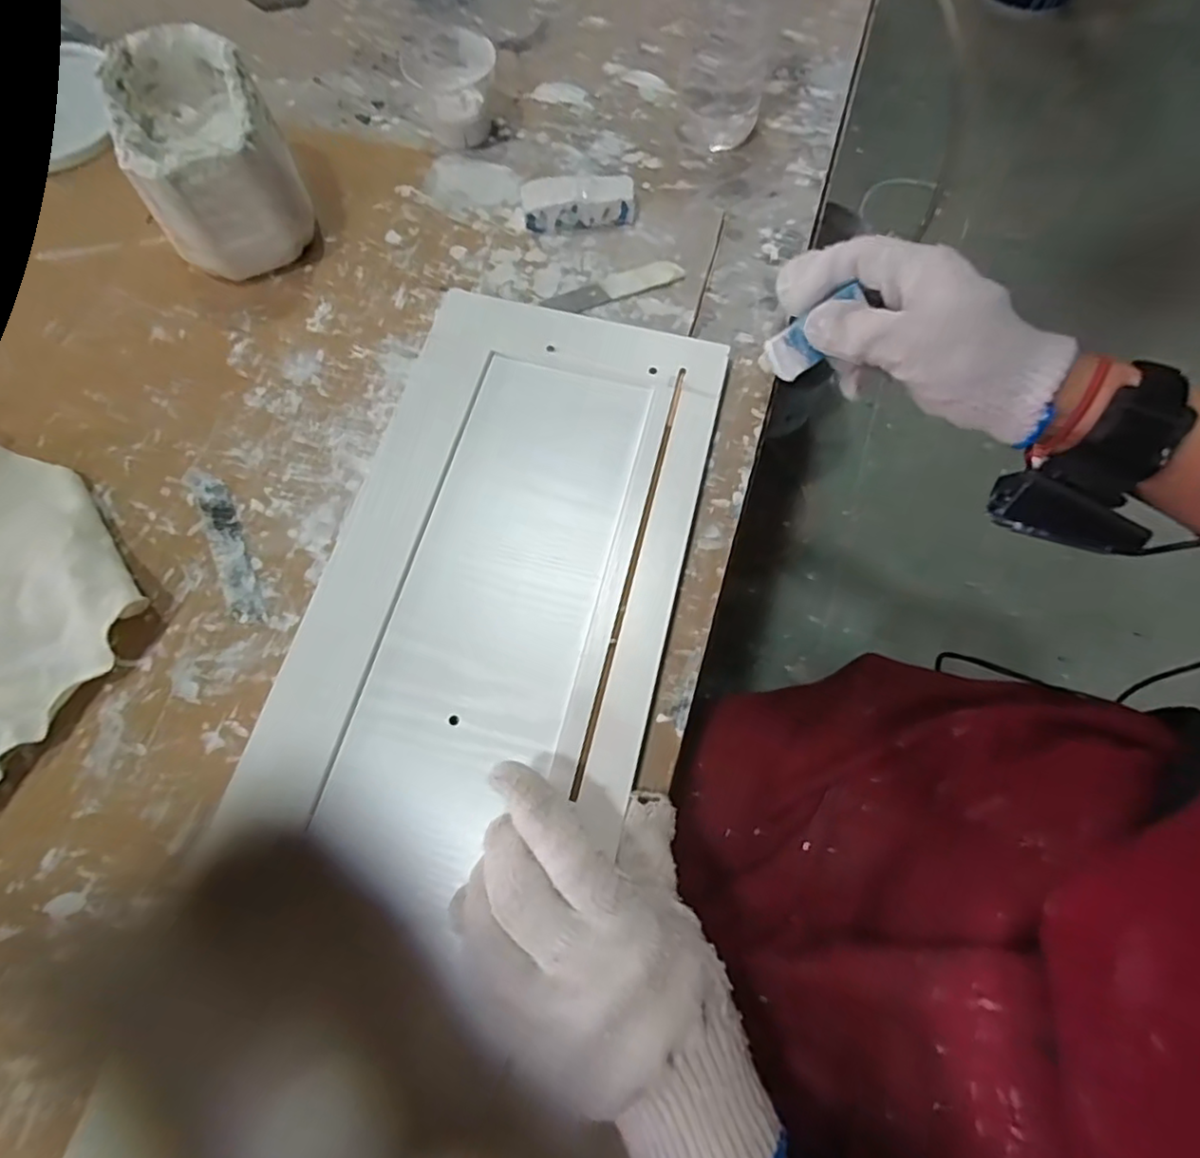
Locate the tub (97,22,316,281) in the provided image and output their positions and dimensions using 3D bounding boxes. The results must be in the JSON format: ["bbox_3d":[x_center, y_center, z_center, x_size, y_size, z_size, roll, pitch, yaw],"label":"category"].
[{"bbox_3d":[-0.234,-0.250,0.379,0.079,0.085,0.112,-22,72,-9],"label":"tub"}]

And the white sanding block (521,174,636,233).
[{"bbox_3d":[-0.014,-0.247,0.411,0.072,0.024,0.025,-2,70,-2],"label":"white sanding block"}]

